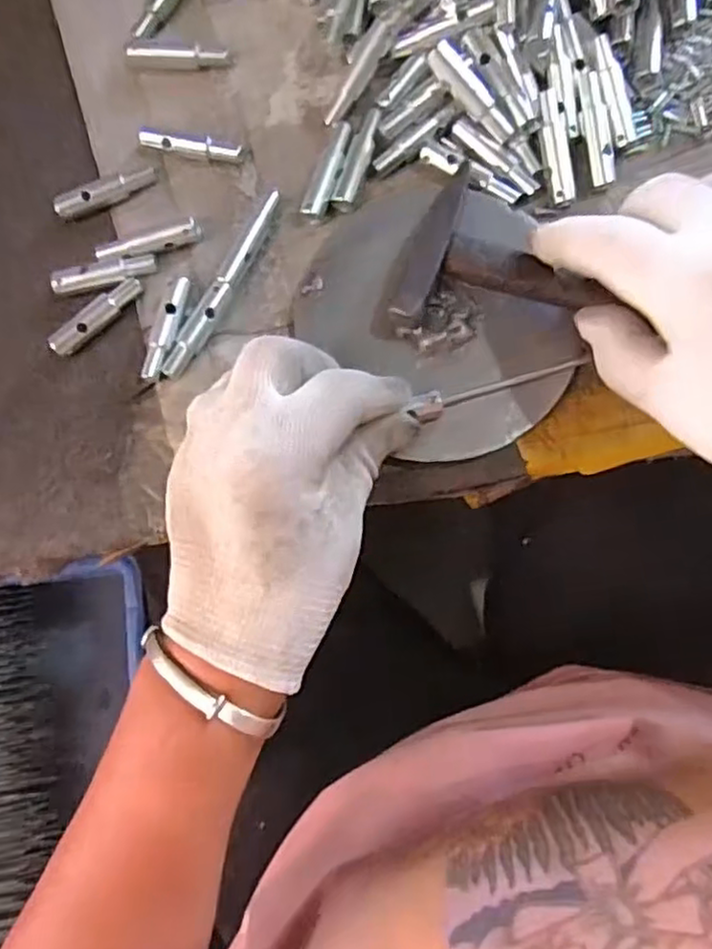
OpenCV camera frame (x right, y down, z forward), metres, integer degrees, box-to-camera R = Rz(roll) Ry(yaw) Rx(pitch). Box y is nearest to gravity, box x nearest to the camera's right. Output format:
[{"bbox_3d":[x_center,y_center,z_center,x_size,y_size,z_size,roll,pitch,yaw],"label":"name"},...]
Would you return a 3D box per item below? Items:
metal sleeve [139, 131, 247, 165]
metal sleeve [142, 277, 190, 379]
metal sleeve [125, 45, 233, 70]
[{"bbox_3d":[-0.080,-0.160,0.332,0.050,0.010,0.009,9,86,5],"label":"metal sleeve"},{"bbox_3d":[-0.089,-0.069,0.320,0.009,0.007,0.050,17,86,5],"label":"metal sleeve"},{"bbox_3d":[-0.090,-0.210,0.341,0.051,0.010,0.008,3,85,4],"label":"metal sleeve"}]

